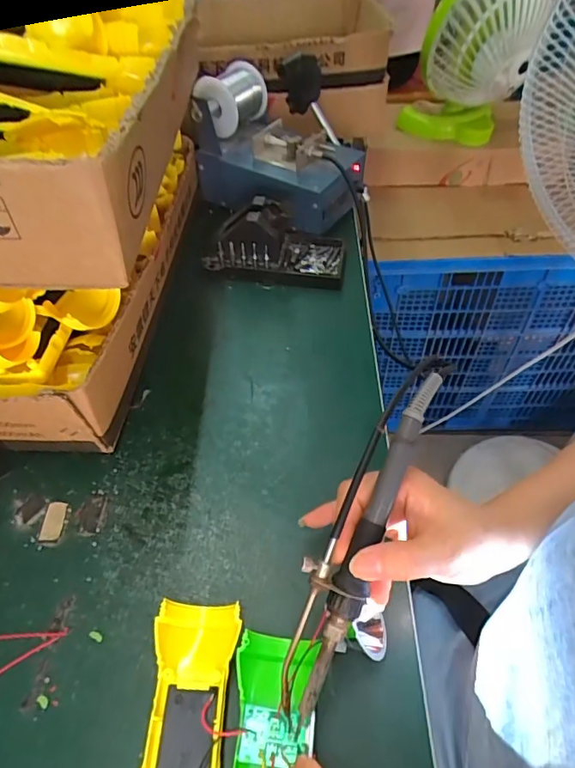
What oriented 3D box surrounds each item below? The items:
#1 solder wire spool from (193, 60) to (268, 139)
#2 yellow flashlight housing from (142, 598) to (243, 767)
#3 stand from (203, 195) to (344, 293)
[{"bbox_3d":[-0.063,-0.347,0.591,0.070,0.060,0.080,17,53,14],"label":"solder wire spool"},{"bbox_3d":[-0.060,0.208,0.267,0.048,0.025,0.162,3,51,3],"label":"yellow flashlight housing"},{"bbox_3d":[-0.011,-0.167,0.544,0.149,0.076,0.082,7,51,6],"label":"stand"}]

